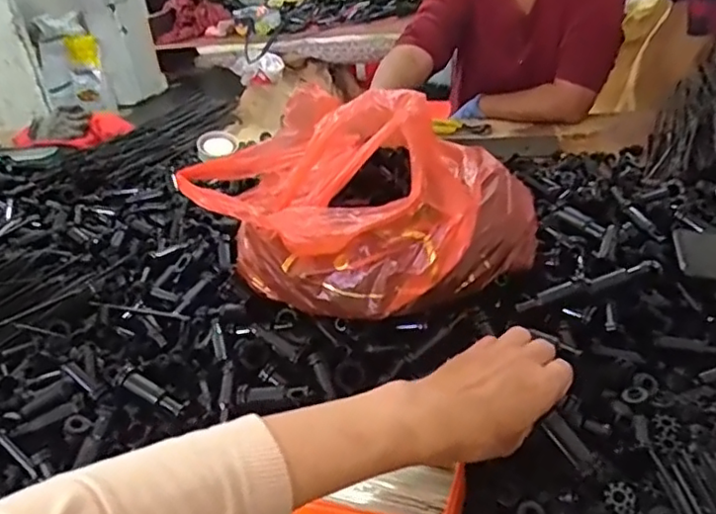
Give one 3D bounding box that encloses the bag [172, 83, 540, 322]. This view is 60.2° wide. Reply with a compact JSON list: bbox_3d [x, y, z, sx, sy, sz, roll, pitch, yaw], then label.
[{"bbox_3d":[0.000,-0.052,0.562,0.237,0.179,0.258,-27,35,-30],"label":"bag"}]

